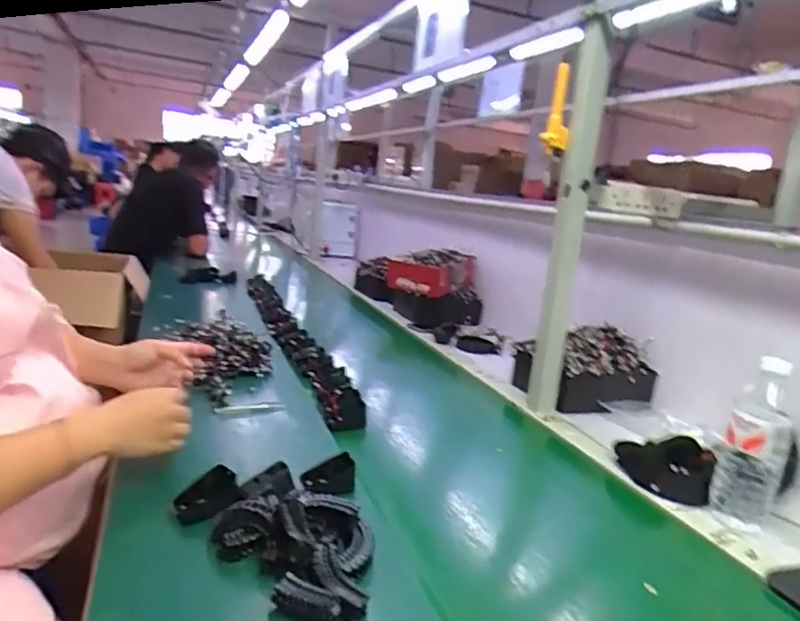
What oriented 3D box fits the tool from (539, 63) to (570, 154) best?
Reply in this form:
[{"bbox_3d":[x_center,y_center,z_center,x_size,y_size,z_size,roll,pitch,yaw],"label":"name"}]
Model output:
[{"bbox_3d":[0.290,-0.369,1.096,0.052,0.156,0.061,8,-21,8],"label":"tool"}]

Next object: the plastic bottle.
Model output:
[{"bbox_3d":[0.471,0.175,0.787,0.076,0.220,0.071,14,14,32],"label":"plastic bottle"}]

